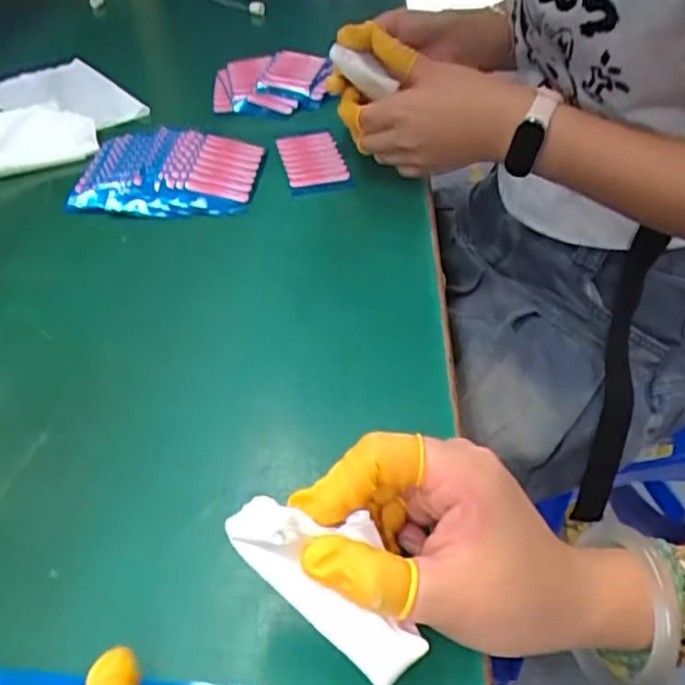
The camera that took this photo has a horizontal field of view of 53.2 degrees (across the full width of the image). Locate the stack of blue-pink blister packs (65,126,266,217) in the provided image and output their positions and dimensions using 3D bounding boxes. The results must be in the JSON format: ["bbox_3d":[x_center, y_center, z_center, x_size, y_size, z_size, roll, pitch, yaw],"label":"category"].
[{"bbox_3d":[-0.148,-0.147,0.579,0.147,0.027,0.115,2,42,5],"label":"stack of blue-pink blister packs"}]

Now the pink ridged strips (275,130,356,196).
[{"bbox_3d":[-0.025,-0.157,0.591,0.051,0.013,0.088,-10,42,-8],"label":"pink ridged strips"}]

